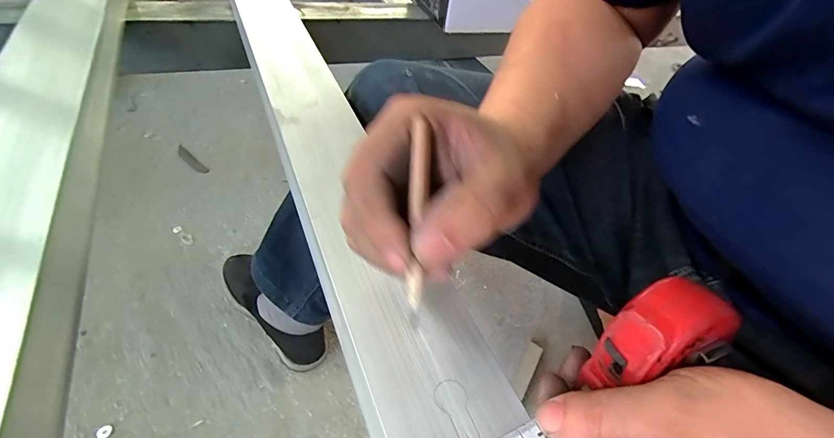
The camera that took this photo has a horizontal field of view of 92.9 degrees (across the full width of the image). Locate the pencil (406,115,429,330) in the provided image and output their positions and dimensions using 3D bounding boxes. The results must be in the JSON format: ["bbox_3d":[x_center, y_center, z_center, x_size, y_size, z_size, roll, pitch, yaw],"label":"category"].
[{"bbox_3d":[0.000,0.002,0.160,0.007,0.005,0.082,2,89,-4],"label":"pencil"}]

